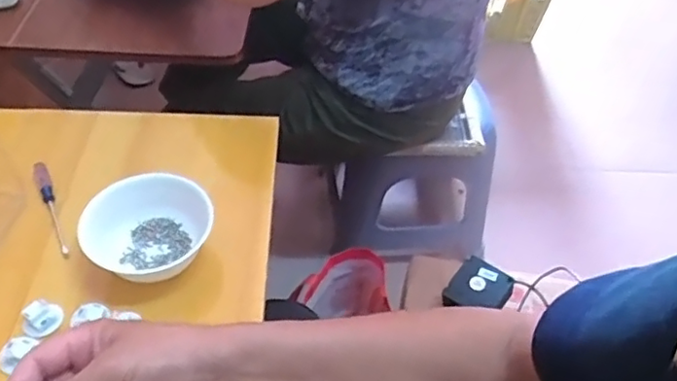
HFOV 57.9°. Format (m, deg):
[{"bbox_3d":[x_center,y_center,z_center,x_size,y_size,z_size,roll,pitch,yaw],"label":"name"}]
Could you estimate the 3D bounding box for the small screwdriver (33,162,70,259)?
[{"bbox_3d":[-0.287,0.015,0.613,0.014,0.009,0.126,-21,53,-23],"label":"small screwdriver"}]

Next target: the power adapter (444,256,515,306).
[{"bbox_3d":[0.192,0.133,0.836,0.079,0.028,0.074,24,50,16],"label":"power adapter"}]

